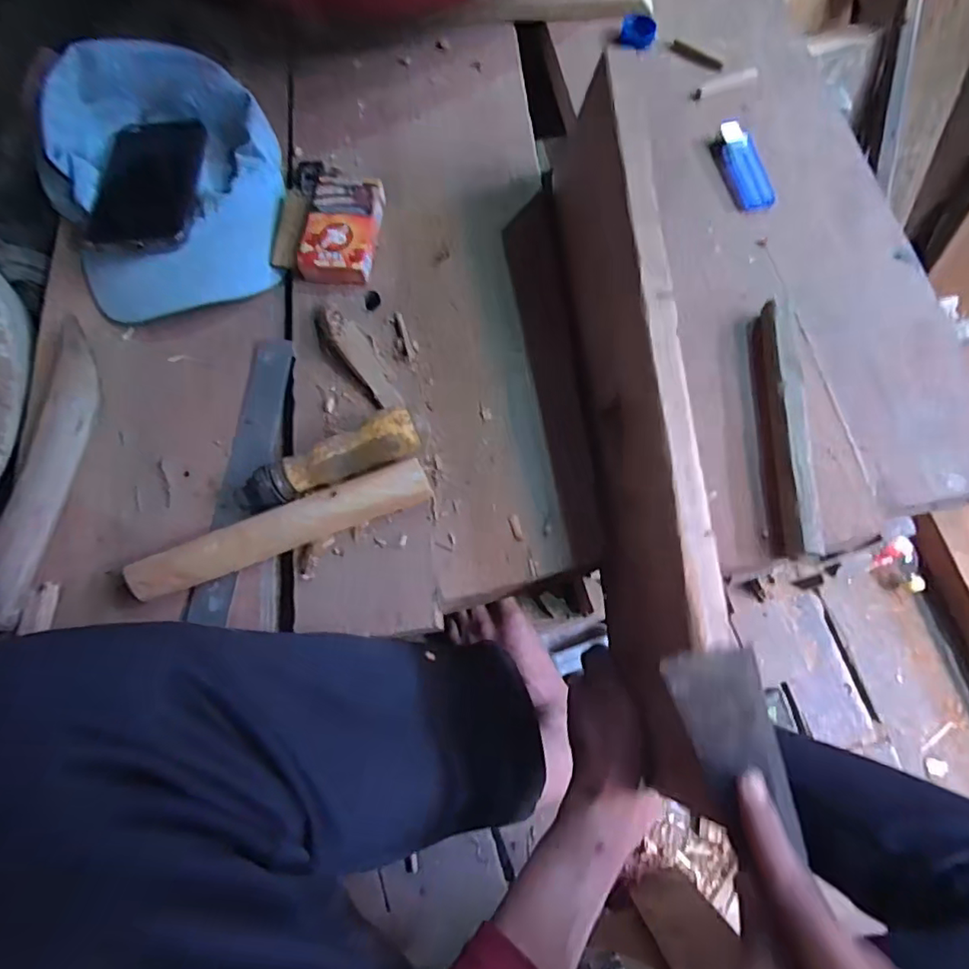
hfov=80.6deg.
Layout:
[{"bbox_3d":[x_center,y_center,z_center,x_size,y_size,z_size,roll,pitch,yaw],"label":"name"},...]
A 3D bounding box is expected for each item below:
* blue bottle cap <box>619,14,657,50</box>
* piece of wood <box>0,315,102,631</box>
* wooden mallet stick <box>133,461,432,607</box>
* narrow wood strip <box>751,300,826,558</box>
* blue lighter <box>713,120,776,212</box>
[{"bbox_3d":[0.142,-0.418,0.525,0.031,0.011,0.033,0,73,1],"label":"blue bottle cap"},{"bbox_3d":[-0.308,-0.012,0.402,0.042,0.020,0.219,5,73,3],"label":"piece of wood"},{"bbox_3d":[-0.134,0.028,0.384,0.198,0.025,0.031,-21,73,-5],"label":"wooden mallet stick"},{"bbox_3d":[0.208,-0.041,0.393,0.025,0.027,0.181,2,73,2],"label":"narrow wood strip"},{"bbox_3d":[0.217,-0.267,0.476,0.031,0.011,0.087,-12,73,-3],"label":"blue lighter"}]

